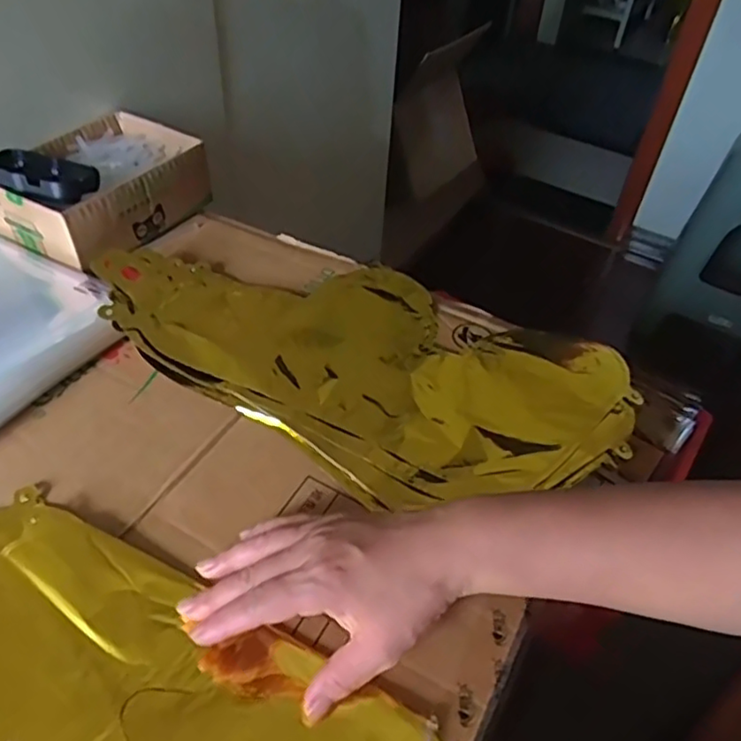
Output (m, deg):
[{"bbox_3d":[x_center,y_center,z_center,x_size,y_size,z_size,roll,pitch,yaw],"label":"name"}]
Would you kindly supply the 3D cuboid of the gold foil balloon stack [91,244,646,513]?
[{"bbox_3d":[-0.010,-0.016,0.528,0.437,0.028,0.222,20,47,14],"label":"gold foil balloon stack"}]

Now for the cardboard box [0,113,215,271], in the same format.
[{"bbox_3d":[-0.267,-0.183,0.644,0.132,0.064,0.183,25,48,18],"label":"cardboard box"}]

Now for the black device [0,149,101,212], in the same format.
[{"bbox_3d":[-0.303,-0.179,0.580,0.108,0.025,0.060,23,47,16],"label":"black device"}]

